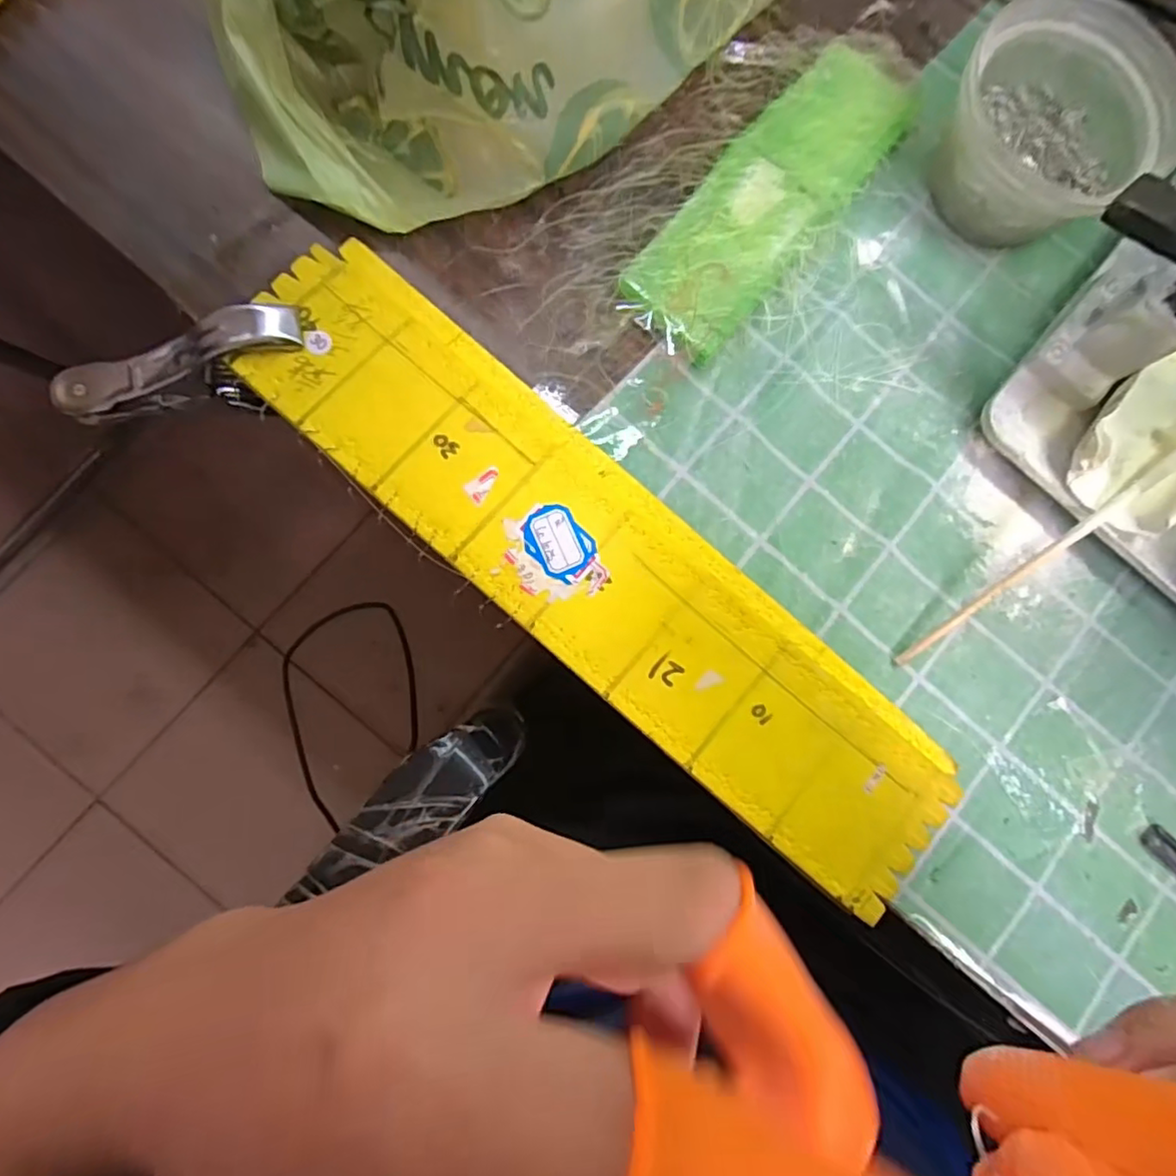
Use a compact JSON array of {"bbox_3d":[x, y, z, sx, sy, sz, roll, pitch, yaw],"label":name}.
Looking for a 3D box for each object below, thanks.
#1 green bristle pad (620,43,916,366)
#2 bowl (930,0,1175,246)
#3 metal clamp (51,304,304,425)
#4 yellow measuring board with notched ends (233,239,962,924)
[{"bbox_3d":[0.089,-0.191,0.298,0.057,0.015,0.183,40,81,0],"label":"green bristle pad"},{"bbox_3d":[0.212,-0.217,0.294,0.097,0.052,0.093,-24,86,-8],"label":"bowl"},{"bbox_3d":[-0.172,-0.094,0.276,0.117,0.044,0.026,-15,84,11],"label":"metal clamp"},{"bbox_3d":[0.006,-0.012,0.261,0.336,0.025,0.086,41,81,0],"label":"yellow measuring board with notched ends"}]

